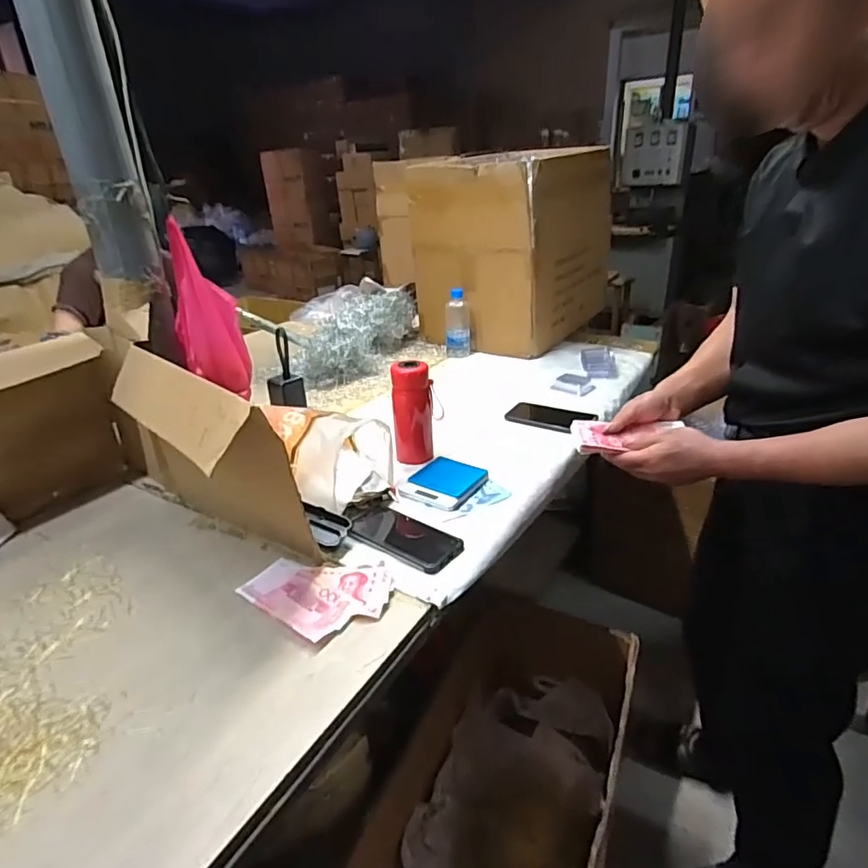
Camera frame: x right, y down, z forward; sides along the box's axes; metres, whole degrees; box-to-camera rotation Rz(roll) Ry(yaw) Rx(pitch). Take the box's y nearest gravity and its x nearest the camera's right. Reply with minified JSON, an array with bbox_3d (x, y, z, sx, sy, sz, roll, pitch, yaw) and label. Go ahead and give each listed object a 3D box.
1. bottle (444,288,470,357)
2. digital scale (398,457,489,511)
[{"bbox_3d":[0.065,-0.308,1.482,0.066,0.176,0.080,-2,26,1],"label":"bottle"},{"bbox_3d":[0.016,0.083,0.885,0.105,0.016,0.134,13,30,32],"label":"digital scale"}]

